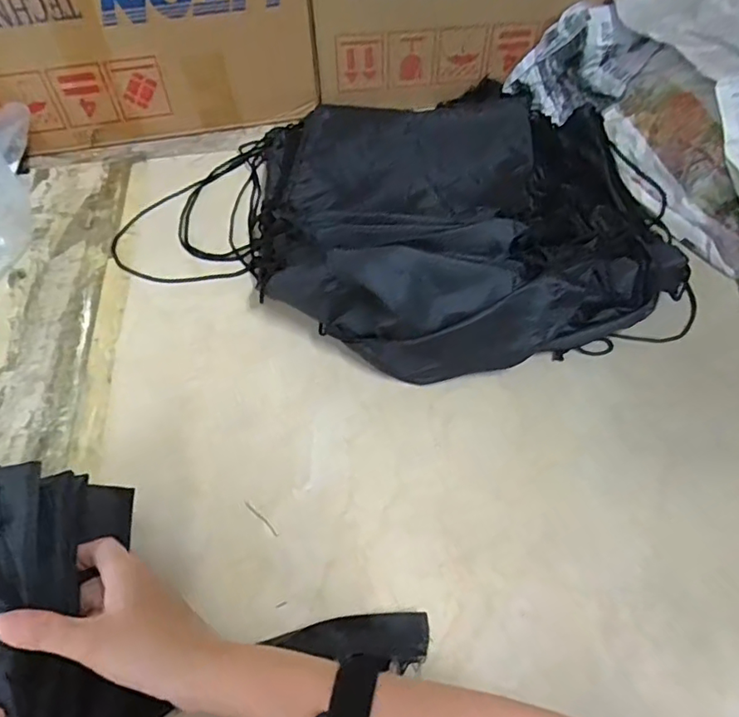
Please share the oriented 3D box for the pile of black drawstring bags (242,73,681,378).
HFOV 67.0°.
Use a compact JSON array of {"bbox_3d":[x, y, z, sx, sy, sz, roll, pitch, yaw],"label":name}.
[{"bbox_3d":[0.091,-0.200,0.641,0.443,0.113,0.463,-1,53,1],"label":"pile of black drawstring bags"}]

